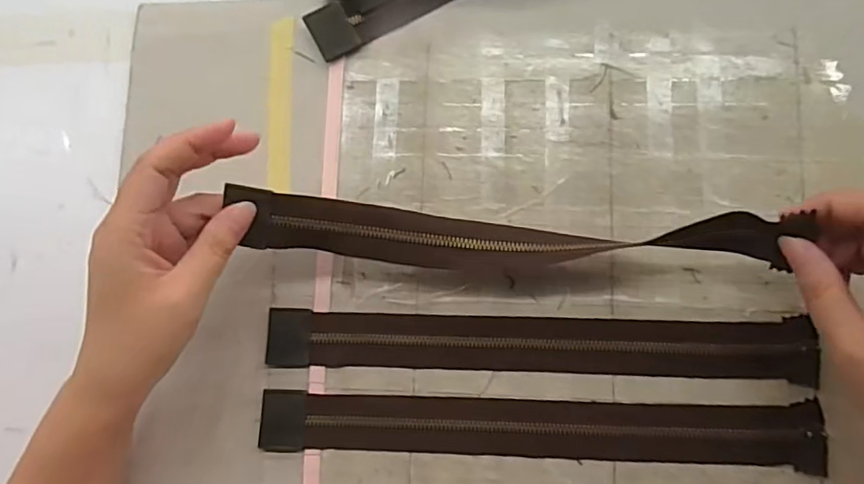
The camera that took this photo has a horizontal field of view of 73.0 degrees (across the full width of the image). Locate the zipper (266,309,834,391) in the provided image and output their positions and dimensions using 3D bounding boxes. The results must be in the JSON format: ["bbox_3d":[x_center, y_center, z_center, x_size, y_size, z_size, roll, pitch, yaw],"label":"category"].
[{"bbox_3d":[0.059,0.062,0.350,0.315,0.007,0.035,1,81,4],"label":"zipper"}]

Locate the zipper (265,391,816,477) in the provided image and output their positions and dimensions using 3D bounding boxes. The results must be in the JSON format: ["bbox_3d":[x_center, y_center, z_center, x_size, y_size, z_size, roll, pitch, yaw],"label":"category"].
[{"bbox_3d":[0.058,0.109,0.340,0.317,0.009,0.034,0,84,4],"label":"zipper"}]

